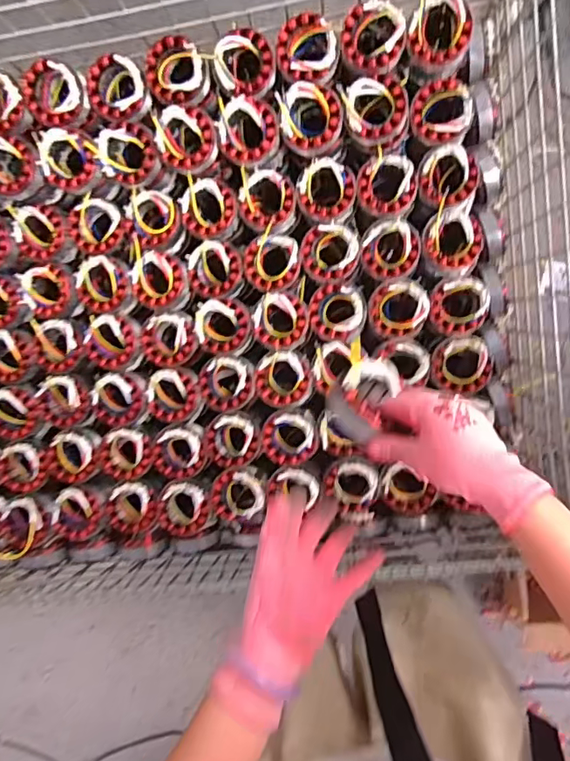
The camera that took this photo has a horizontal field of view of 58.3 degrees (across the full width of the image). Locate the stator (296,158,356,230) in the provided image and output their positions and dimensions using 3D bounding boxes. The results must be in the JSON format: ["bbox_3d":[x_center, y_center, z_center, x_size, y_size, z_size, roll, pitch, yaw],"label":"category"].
[{"bbox_3d":[0.064,-0.282,0.773,0.086,0.060,0.084,0,96,5],"label":"stator"}]

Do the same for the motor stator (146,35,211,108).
[{"bbox_3d":[-0.155,-0.431,0.719,0.083,0.049,0.078,0,96,5],"label":"motor stator"}]

